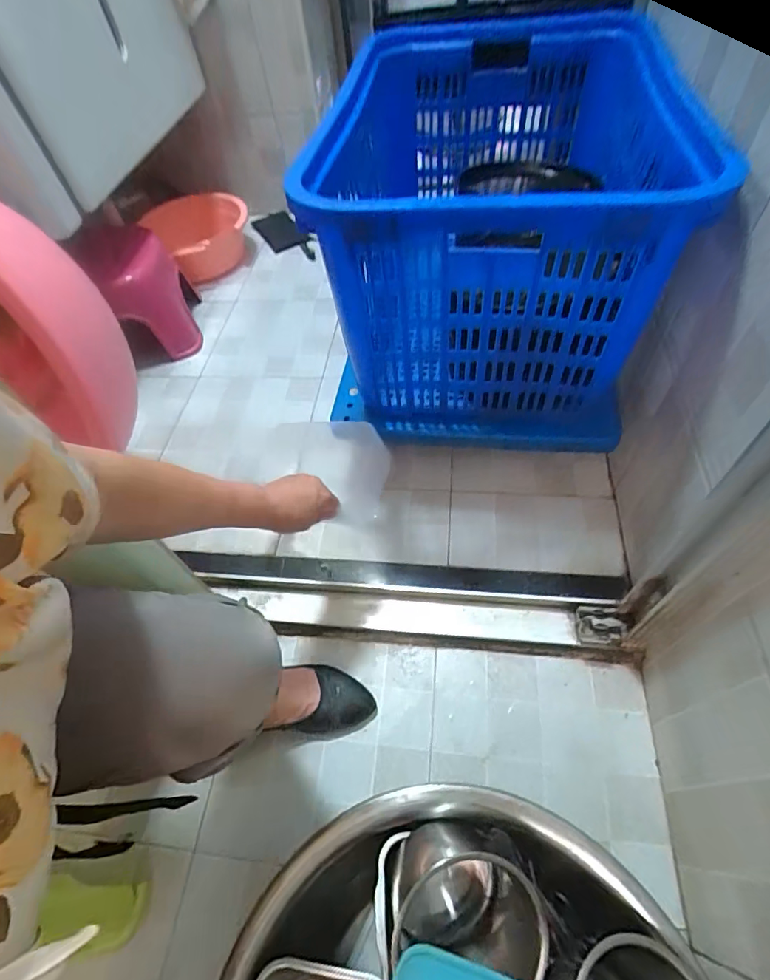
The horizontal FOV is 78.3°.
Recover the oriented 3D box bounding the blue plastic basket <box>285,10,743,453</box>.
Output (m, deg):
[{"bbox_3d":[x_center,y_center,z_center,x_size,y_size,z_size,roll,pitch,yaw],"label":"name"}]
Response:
[{"bbox_3d":[0.165,-0.437,0.779,0.444,0.394,0.639,3,56,9],"label":"blue plastic basket"}]

